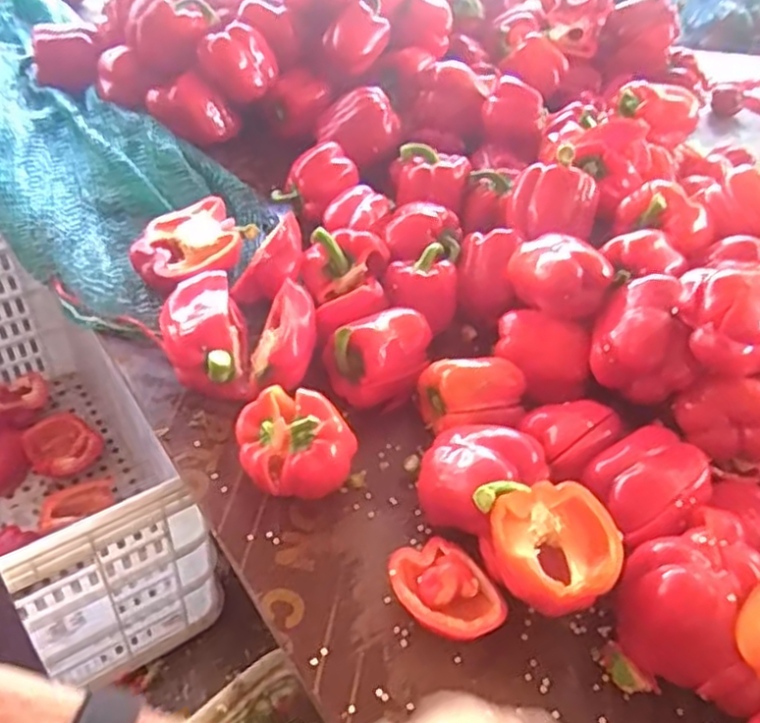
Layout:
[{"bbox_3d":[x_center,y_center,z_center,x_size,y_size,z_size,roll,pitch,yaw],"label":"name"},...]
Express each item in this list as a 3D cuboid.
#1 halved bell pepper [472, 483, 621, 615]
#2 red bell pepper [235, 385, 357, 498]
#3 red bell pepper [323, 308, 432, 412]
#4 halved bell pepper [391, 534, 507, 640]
[{"bbox_3d":[0.118,0.127,0.504,0.076,0.063,0.099,-20,51,-24],"label":"halved bell pepper"},{"bbox_3d":[-0.066,0.065,0.572,0.089,0.084,0.062,-2,46,-9],"label":"red bell pepper"},{"bbox_3d":[0.001,-0.002,0.651,0.102,0.066,0.070,-17,50,-22],"label":"red bell pepper"},{"bbox_3d":[0.046,0.170,0.524,0.060,0.033,0.082,-20,51,-24],"label":"halved bell pepper"}]

